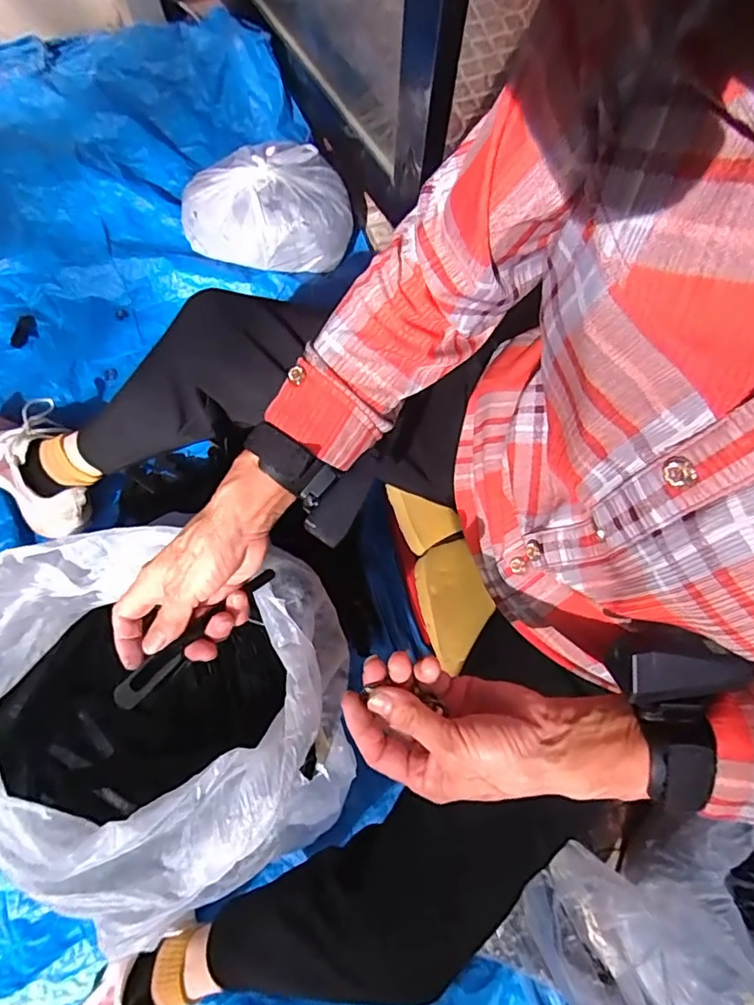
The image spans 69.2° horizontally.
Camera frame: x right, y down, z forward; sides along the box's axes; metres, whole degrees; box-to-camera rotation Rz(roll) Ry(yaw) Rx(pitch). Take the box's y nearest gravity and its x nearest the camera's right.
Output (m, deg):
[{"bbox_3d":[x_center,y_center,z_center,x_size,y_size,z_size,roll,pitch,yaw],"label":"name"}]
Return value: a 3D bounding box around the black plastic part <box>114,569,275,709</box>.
[{"bbox_3d":[-0.129,0.094,0.393,0.135,0.014,0.020,-42,82,-18],"label":"black plastic part"}]

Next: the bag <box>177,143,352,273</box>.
[{"bbox_3d":[-0.179,-0.502,0.910,0.274,0.091,0.220,6,77,0],"label":"bag"}]

